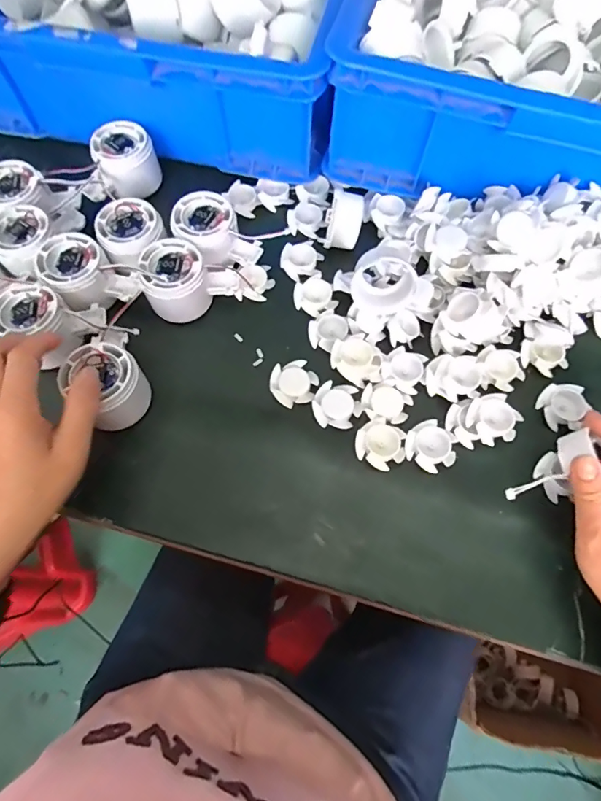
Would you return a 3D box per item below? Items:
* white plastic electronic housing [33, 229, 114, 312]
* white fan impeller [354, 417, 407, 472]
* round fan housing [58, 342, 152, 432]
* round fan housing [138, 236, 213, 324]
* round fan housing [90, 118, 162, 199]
[{"bbox_3d":[-0.198,-0.111,0.404,0.058,0.041,0.062,-31,72,-11],"label":"white plastic electronic housing"},{"bbox_3d":[0.066,0.036,0.368,0.039,0.010,0.037,0,69,0],"label":"white fan impeller"},{"bbox_3d":[-0.154,-0.010,0.361,0.051,0.048,0.054,0,69,0],"label":"round fan housing"},{"bbox_3d":[-0.111,-0.107,0.405,0.059,0.043,0.064,0,69,0],"label":"round fan housing"},{"bbox_3d":[-0.180,-0.249,0.466,0.057,0.057,0.057,0,69,0],"label":"round fan housing"}]

